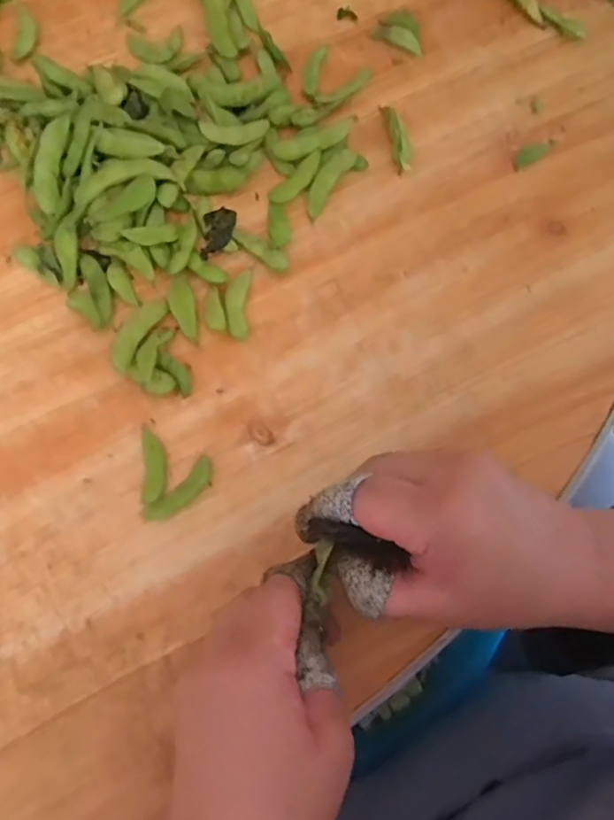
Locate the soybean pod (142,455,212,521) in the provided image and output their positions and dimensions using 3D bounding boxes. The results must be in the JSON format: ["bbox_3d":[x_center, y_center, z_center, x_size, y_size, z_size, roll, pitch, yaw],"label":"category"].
[{"bbox_3d":[-0.072,0.046,0.337,0.047,0.004,0.014,-42,79,-13],"label":"soybean pod"}]

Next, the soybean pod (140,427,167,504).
[{"bbox_3d":[-0.088,0.031,0.341,0.014,0.004,0.043,-5,74,-3],"label":"soybean pod"}]

